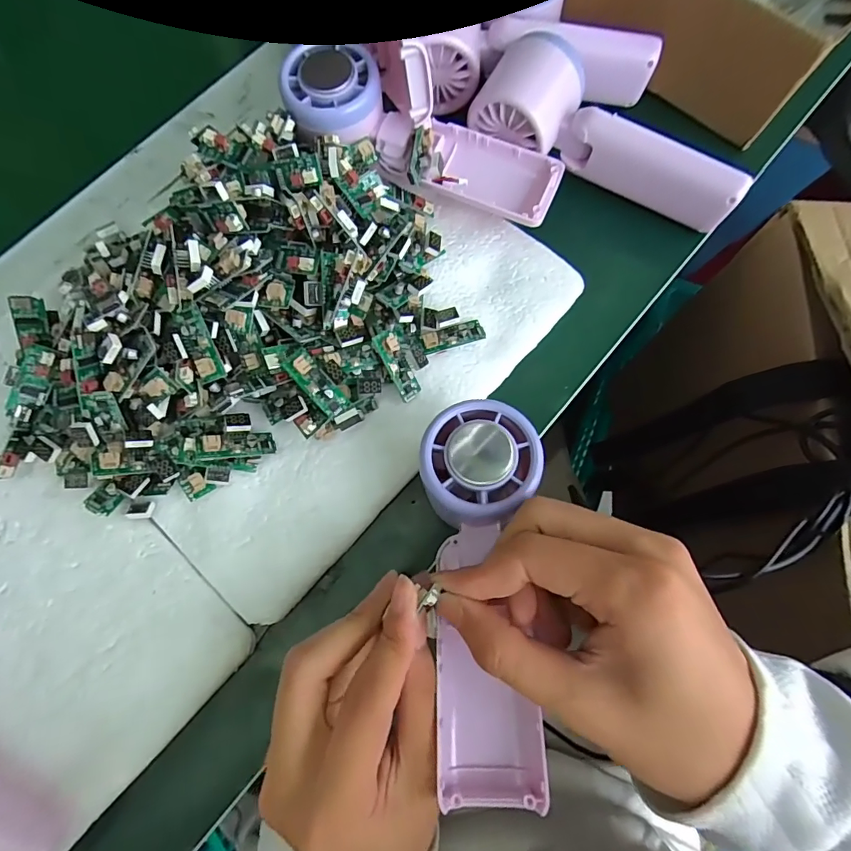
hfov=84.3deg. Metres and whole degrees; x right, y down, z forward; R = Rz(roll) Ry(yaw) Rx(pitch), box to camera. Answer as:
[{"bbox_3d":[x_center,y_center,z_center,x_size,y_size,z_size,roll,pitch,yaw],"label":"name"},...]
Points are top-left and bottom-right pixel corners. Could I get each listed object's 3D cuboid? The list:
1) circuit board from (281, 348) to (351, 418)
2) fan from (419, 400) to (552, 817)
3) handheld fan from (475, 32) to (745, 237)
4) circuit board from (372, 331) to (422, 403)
[{"bbox_3d":[-0.056,-0.021,0.242,0.014,0.008,0.037,-42,105,-10],"label":"circuit board"},{"bbox_3d":[0.027,0.071,0.208,0.050,0.025,0.163,-2,81,-1],"label":"fan"},{"bbox_3d":[0.111,-0.175,0.286,0.164,0.043,0.054,25,77,6],"label":"handheld fan"},{"bbox_3d":[-0.015,-0.032,0.258,0.013,0.008,0.039,-30,109,-8],"label":"circuit board"}]

